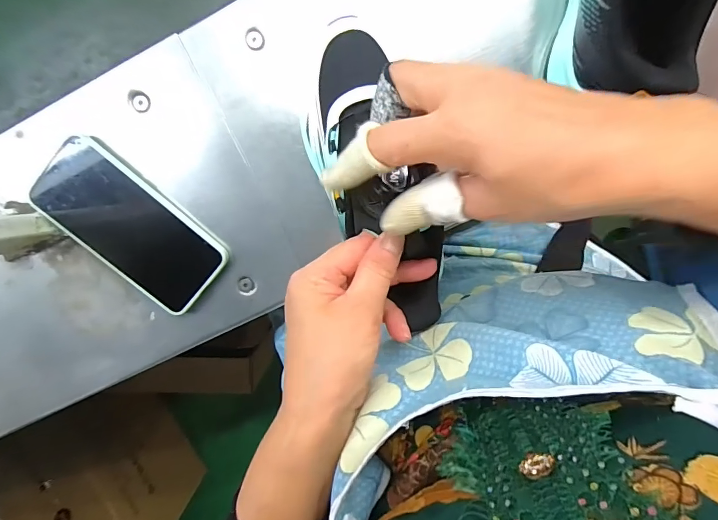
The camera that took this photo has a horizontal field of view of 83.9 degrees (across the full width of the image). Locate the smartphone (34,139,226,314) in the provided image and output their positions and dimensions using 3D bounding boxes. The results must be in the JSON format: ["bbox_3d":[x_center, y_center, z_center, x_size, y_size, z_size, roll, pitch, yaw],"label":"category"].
[{"bbox_3d":[-0.196,-0.027,0.345,0.159,0.016,0.080,41,101,-6],"label":"smartphone"}]

